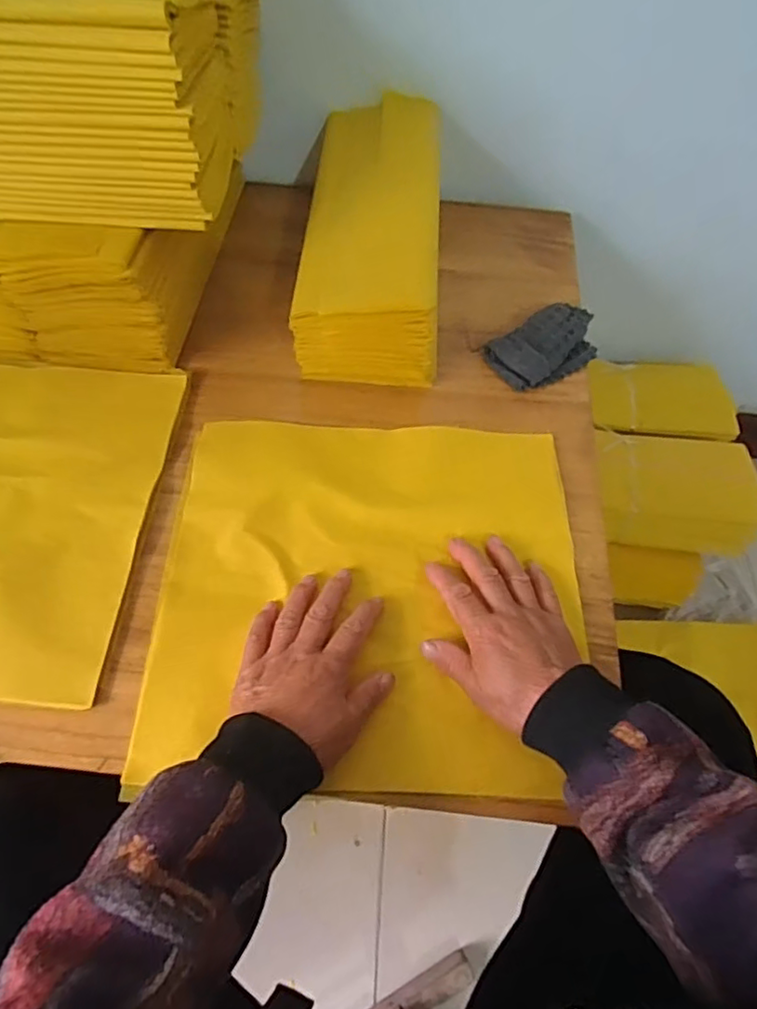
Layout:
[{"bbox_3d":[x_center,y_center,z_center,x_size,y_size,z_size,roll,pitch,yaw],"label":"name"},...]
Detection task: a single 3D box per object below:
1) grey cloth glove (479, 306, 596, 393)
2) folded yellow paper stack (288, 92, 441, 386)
[{"bbox_3d":[0.165,-0.155,0.584,0.110,0.030,0.066,-26,64,-17],"label":"grey cloth glove"},{"bbox_3d":[-0.001,-0.275,0.602,0.134,0.105,0.310,5,59,0],"label":"folded yellow paper stack"}]

